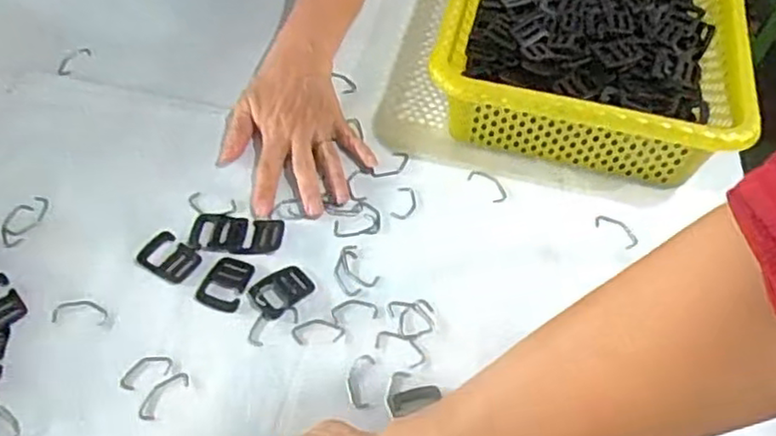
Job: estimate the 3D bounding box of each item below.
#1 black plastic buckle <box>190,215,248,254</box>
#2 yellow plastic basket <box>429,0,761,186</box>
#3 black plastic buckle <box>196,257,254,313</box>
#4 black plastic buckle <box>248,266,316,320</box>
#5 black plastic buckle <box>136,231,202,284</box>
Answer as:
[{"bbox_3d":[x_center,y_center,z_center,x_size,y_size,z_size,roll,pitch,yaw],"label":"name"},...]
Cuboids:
[{"bbox_3d":[-0.132,0.011,0.524,0.042,0.004,0.035,7,53,0],"label":"black plastic buckle"},{"bbox_3d":[0.189,-0.189,0.646,0.251,0.094,0.353,13,53,4],"label":"yellow plastic basket"},{"bbox_3d":[-0.121,0.049,0.500,0.032,0.004,0.045,15,53,5],"label":"black plastic buckle"},{"bbox_3d":[-0.079,0.053,0.500,0.045,0.004,0.033,-34,63,-27],"label":"black plastic buckle"},{"bbox_3d":[-0.167,0.030,0.512,0.046,0.005,0.034,32,56,18],"label":"black plastic buckle"}]

